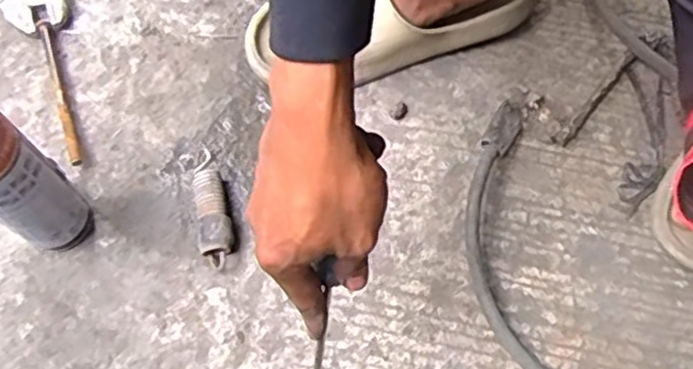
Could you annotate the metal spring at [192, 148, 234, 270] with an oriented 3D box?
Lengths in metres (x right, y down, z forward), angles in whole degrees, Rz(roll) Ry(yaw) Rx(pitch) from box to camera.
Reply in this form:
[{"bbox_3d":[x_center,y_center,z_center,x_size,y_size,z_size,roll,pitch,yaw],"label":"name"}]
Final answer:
[{"bbox_3d":[-0.124,0.019,0.638,0.029,0.032,0.113,-13,70,-3],"label":"metal spring"}]

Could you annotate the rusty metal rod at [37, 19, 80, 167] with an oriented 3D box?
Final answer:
[{"bbox_3d":[-0.287,-0.091,0.688,0.015,0.017,0.170,-19,70,-5],"label":"rusty metal rod"}]

